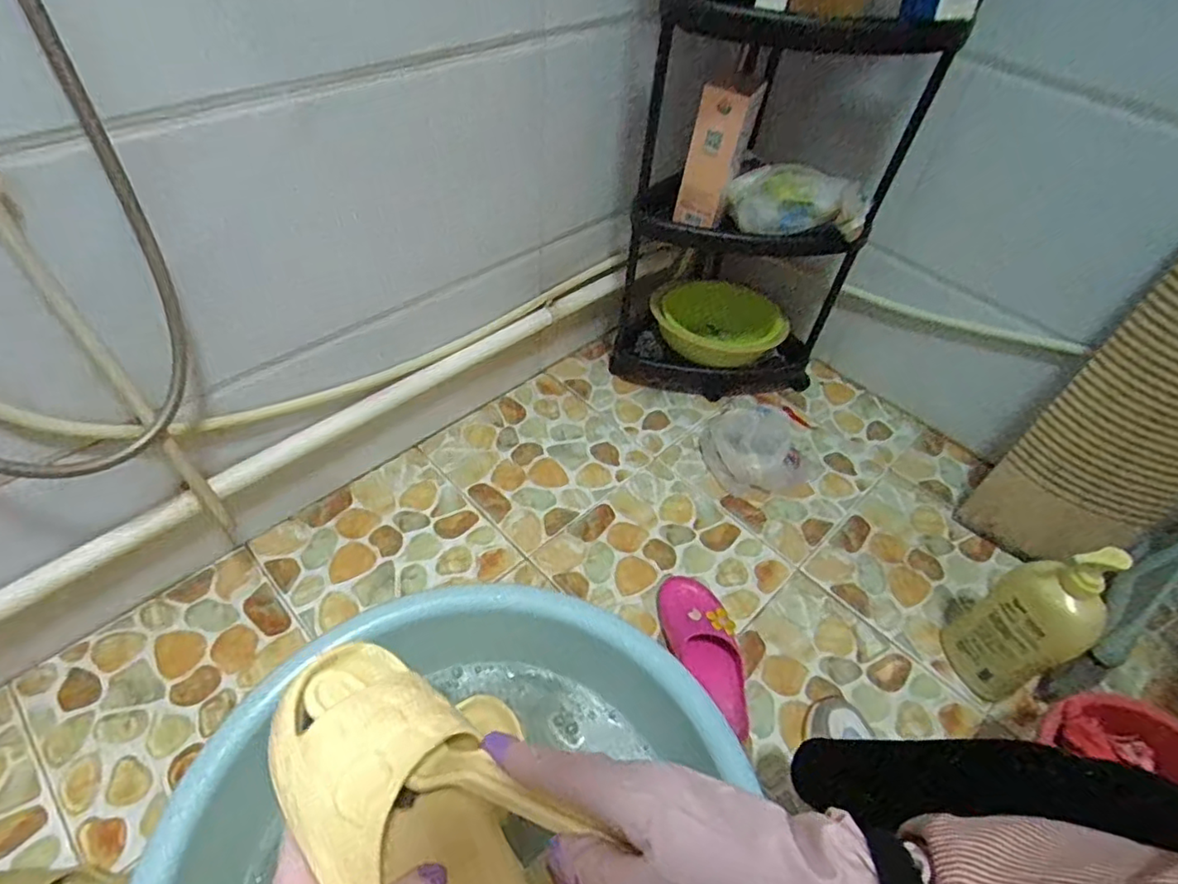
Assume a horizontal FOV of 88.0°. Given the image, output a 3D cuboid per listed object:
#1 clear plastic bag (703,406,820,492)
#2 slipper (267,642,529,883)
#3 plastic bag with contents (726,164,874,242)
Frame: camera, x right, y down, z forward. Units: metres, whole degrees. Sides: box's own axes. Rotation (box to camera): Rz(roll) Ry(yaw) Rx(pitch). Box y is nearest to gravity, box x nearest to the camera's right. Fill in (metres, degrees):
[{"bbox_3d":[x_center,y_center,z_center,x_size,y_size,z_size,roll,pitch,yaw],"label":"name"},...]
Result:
[{"bbox_3d":[0.309,0.001,1.093,0.192,0.091,0.172,-5,50,-7],"label":"clear plastic bag"},{"bbox_3d":[-0.100,0.217,0.347,0.099,0.070,0.230,-32,71,-26],"label":"slipper"},{"bbox_3d":[0.303,-0.354,0.900,0.200,0.092,0.099,31,53,19],"label":"plastic bag with contents"}]

